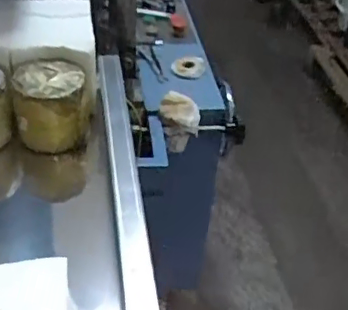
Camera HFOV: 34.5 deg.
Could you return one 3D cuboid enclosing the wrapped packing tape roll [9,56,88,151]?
[{"bbox_3d":[-0.166,-0.065,0.762,0.090,0.101,0.090,2,41,-2],"label":"wrapped packing tape roll"}]

